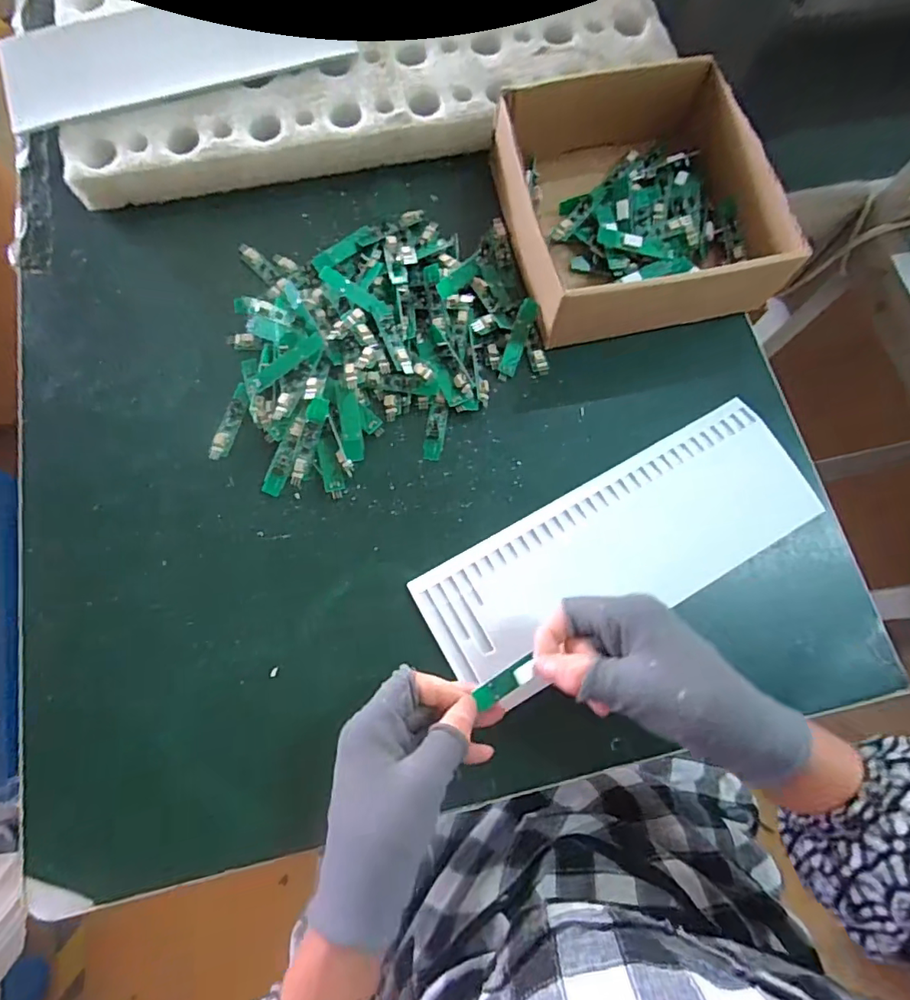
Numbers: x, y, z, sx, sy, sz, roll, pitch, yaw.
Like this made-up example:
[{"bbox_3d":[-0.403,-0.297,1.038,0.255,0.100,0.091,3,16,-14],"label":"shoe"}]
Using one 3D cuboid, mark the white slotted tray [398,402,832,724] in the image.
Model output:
[{"bbox_3d":[0.123,0.033,0.391,0.297,0.009,0.111,-29,77,-9],"label":"white slotted tray"}]

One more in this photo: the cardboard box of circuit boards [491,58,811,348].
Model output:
[{"bbox_3d":[0.147,-0.249,0.442,0.199,0.067,0.223,-9,75,-4],"label":"cardboard box of circuit boards"}]

